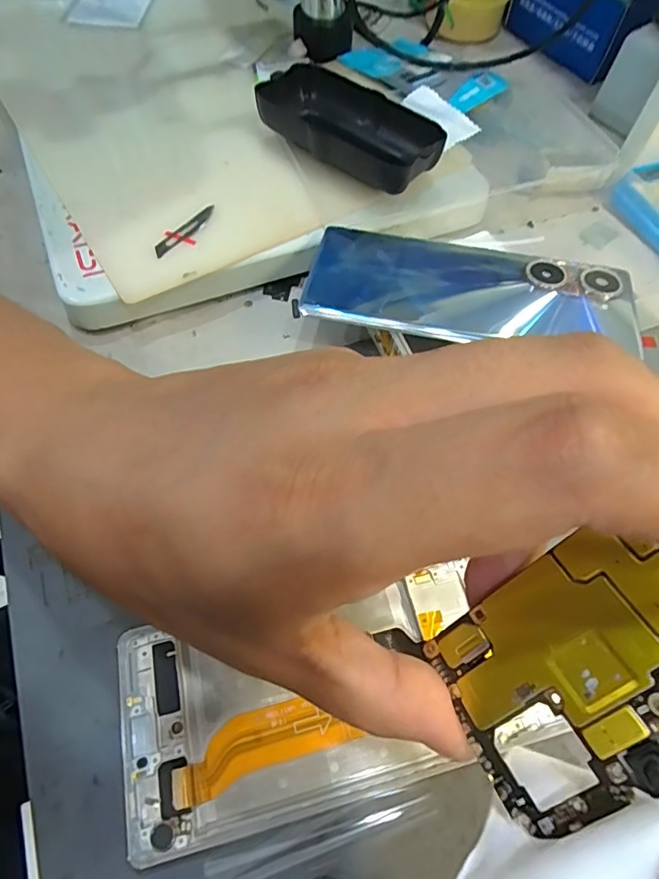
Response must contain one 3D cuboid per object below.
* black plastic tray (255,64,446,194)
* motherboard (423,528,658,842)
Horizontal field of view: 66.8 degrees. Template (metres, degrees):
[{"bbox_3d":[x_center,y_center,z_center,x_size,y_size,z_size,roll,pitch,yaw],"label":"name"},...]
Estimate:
[{"bbox_3d":[0.012,-0.178,0.292,0.109,0.028,0.057,39,67,18],"label":"black plastic tray"},{"bbox_3d":[0.052,0.047,0.101,0.061,0.004,0.042,-46,56,21],"label":"motherboard"}]

